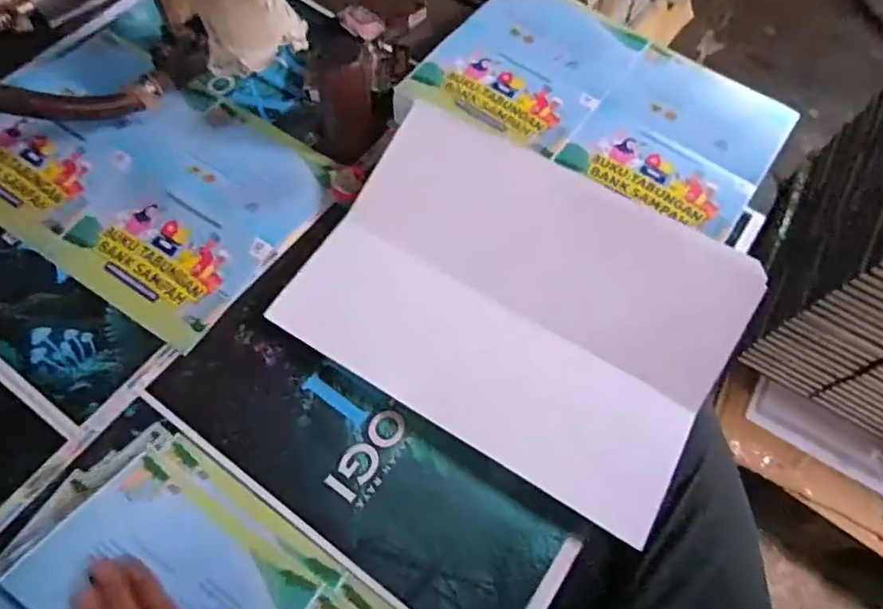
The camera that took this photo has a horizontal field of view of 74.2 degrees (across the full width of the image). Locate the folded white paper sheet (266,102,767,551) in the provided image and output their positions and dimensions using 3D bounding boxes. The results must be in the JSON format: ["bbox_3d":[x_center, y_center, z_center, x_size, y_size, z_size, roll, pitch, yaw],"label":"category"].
[{"bbox_3d":[0.062,-0.010,0.446,0.297,0.058,0.240,28,65,12],"label":"folded white paper sheet"}]

